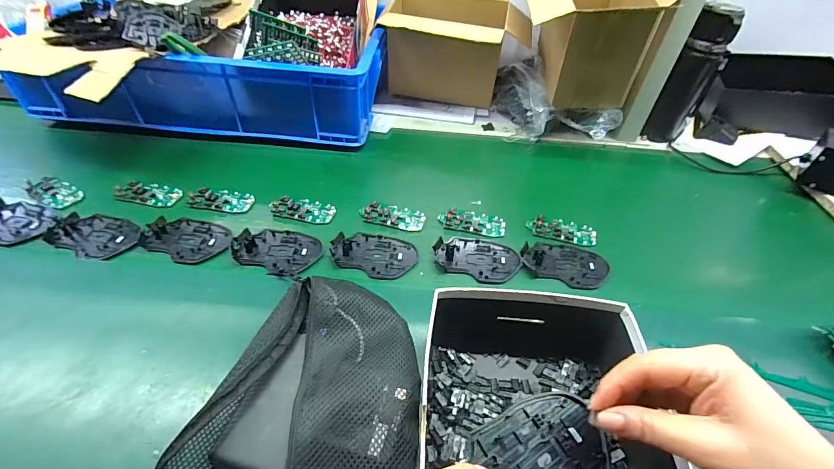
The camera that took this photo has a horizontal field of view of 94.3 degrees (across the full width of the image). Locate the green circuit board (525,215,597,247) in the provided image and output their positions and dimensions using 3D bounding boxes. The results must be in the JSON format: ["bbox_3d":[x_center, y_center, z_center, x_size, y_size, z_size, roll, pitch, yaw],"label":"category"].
[{"bbox_3d":[0.215,-0.007,0.576,0.097,0.009,0.048,12,45,7],"label":"green circuit board"}]

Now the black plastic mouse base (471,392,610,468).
[{"bbox_3d":[0.085,0.156,0.266,0.101,0.015,0.072,-18,49,-22],"label":"black plastic mouse base"}]

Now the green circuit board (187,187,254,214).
[{"bbox_3d":[-0.300,-0.053,0.592,0.095,0.007,0.046,6,45,1],"label":"green circuit board"}]

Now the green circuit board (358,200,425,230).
[{"bbox_3d":[-0.036,-0.029,0.583,0.095,0.009,0.044,14,45,9],"label":"green circuit board"}]

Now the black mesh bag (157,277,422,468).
[{"bbox_3d":[-0.089,0.163,0.348,0.181,0.055,0.273,14,45,9],"label":"black mesh bag"}]

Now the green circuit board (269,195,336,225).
[{"bbox_3d":[-0.170,-0.039,0.585,0.091,0.010,0.048,11,45,6],"label":"green circuit board"}]

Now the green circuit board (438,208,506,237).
[{"bbox_3d":[0.083,-0.019,0.581,0.098,0.007,0.045,9,45,4],"label":"green circuit board"}]

